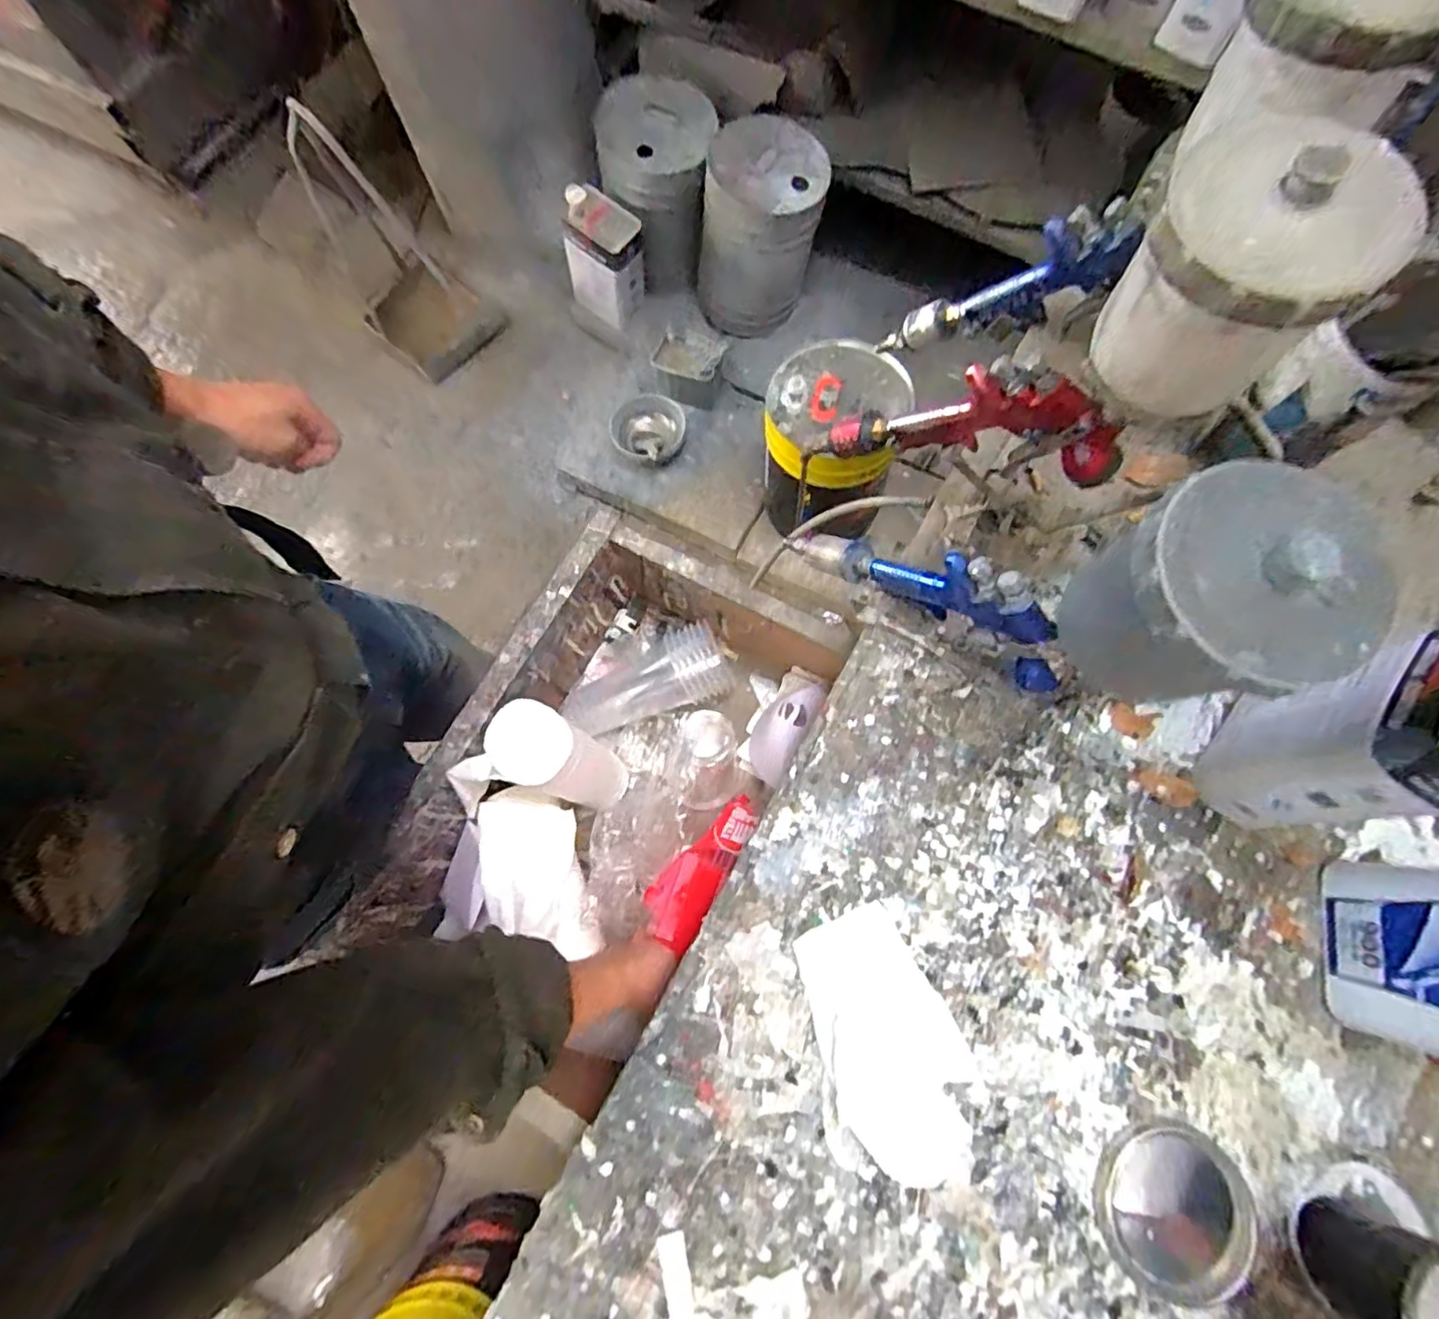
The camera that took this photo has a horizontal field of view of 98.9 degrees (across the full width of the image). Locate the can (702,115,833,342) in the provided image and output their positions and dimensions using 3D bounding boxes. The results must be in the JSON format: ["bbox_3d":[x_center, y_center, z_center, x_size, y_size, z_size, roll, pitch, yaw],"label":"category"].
[{"bbox_3d":[0.108,-1.047,1.540,0.261,0.387,0.255,0,73,1],"label":"can"}]

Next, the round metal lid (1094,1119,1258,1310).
[{"bbox_3d":[0.290,0.348,0.391,0.096,0.015,0.083,-31,75,-8],"label":"round metal lid"}]

